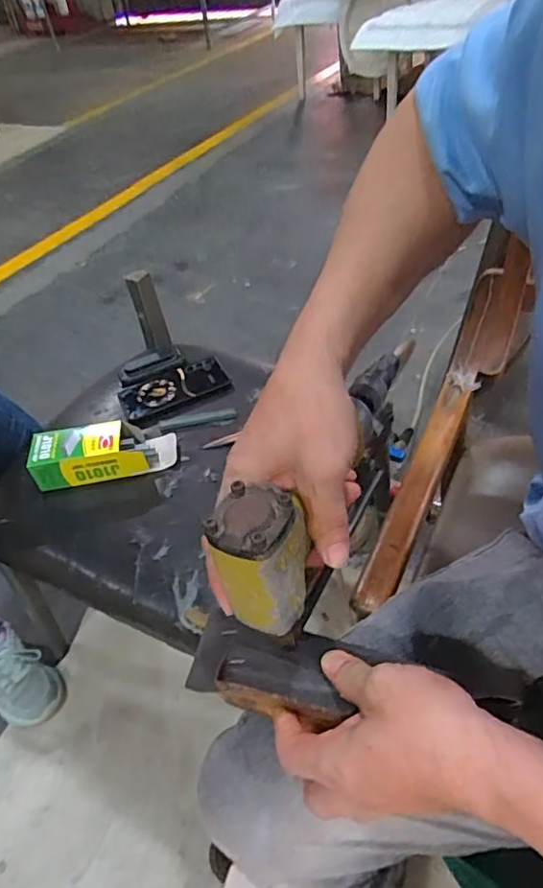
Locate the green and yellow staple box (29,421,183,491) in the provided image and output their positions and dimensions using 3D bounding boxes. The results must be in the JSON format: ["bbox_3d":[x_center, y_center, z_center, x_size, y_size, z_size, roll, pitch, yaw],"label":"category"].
[{"bbox_3d":[-0.225,0.007,0.765,0.187,0.059,0.066,-12,44,-2],"label":"green and yellow staple box"}]

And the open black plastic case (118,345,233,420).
[{"bbox_3d":[-0.163,-0.102,0.897,0.162,0.024,0.151,-26,47,-17],"label":"open black plastic case"}]

